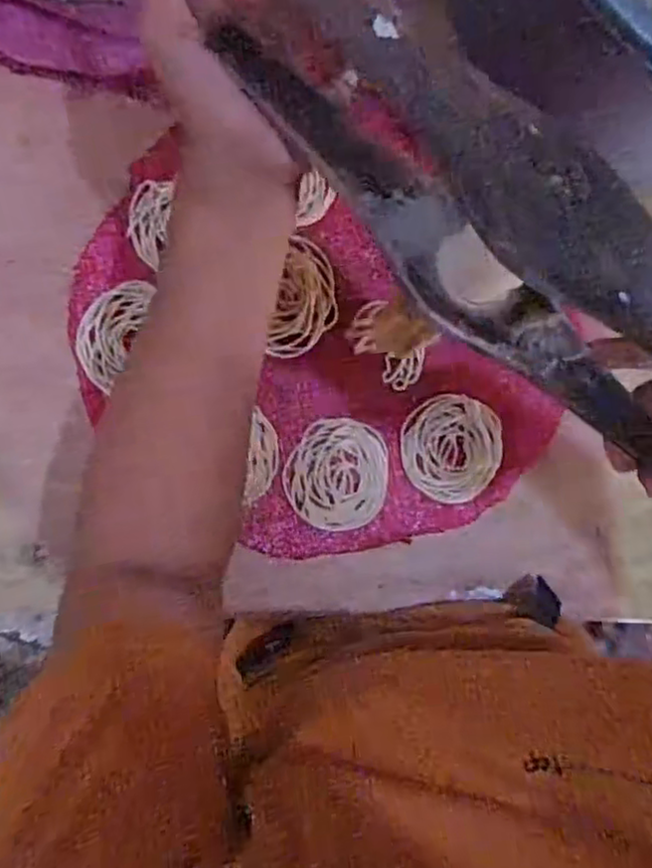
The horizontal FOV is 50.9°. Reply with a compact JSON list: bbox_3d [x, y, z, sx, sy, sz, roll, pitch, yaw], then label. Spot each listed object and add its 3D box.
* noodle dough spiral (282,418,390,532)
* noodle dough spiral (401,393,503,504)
[{"bbox_3d":[0.011,0.029,0.476,0.073,0.004,0.075,0,88,-10],"label":"noodle dough spiral"},{"bbox_3d":[0.092,0.011,0.497,0.074,0.007,0.075,0,88,-10],"label":"noodle dough spiral"}]

